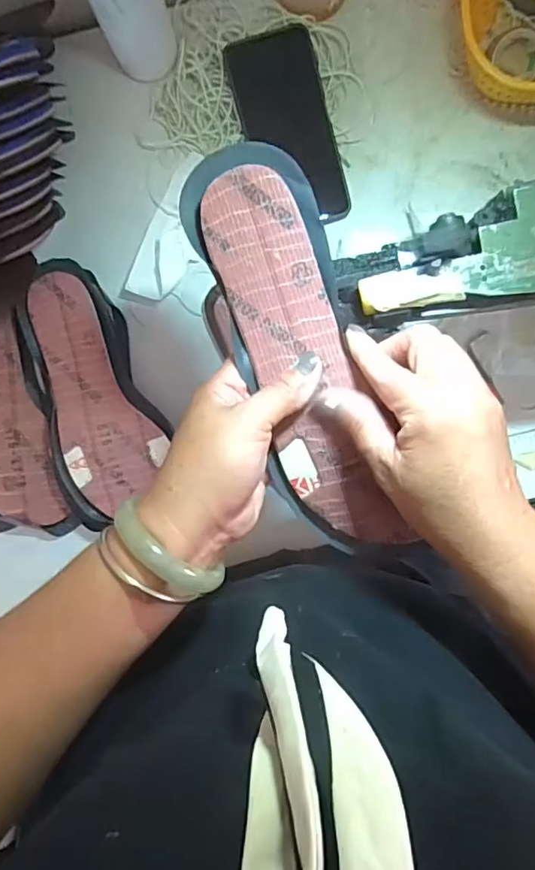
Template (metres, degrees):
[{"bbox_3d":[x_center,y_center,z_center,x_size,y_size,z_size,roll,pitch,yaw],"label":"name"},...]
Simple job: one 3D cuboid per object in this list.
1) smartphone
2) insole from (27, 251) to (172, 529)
[{"bbox_3d":[0.019,-0.275,0.509,0.078,0.007,0.166,-16,101,1],"label":"smartphone"},{"bbox_3d":[-0.151,-0.039,0.505,0.100,0.029,0.226,-10,88,0],"label":"insole"}]

